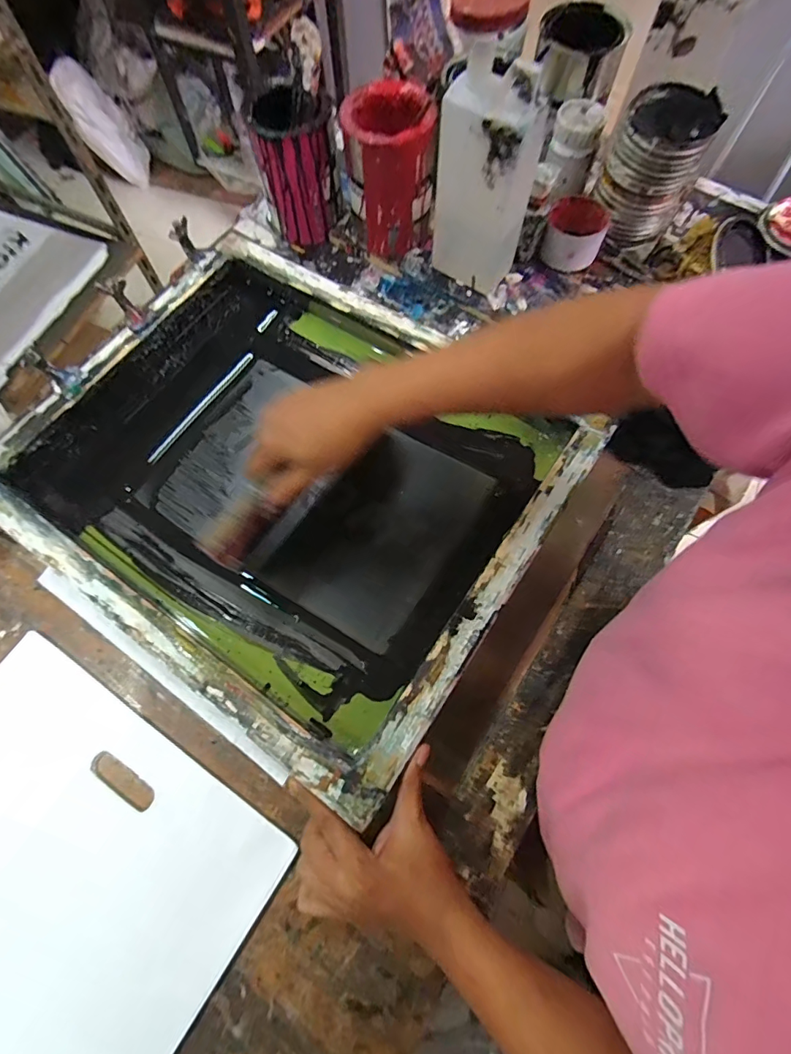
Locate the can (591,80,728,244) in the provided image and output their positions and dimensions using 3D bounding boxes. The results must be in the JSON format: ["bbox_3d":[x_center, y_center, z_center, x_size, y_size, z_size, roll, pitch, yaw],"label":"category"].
[{"bbox_3d":[0.315,-0.448,0.571,0.104,0.127,0.097,23,72,9],"label":"can"}]

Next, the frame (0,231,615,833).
[{"bbox_3d":[-0.121,-0.066,0.518,0.548,0.066,0.447,32,73,16],"label":"frame"}]

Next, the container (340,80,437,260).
[{"bbox_3d":[-0.006,-0.441,0.579,0.106,0.143,0.100,-1,70,1],"label":"container"}]

